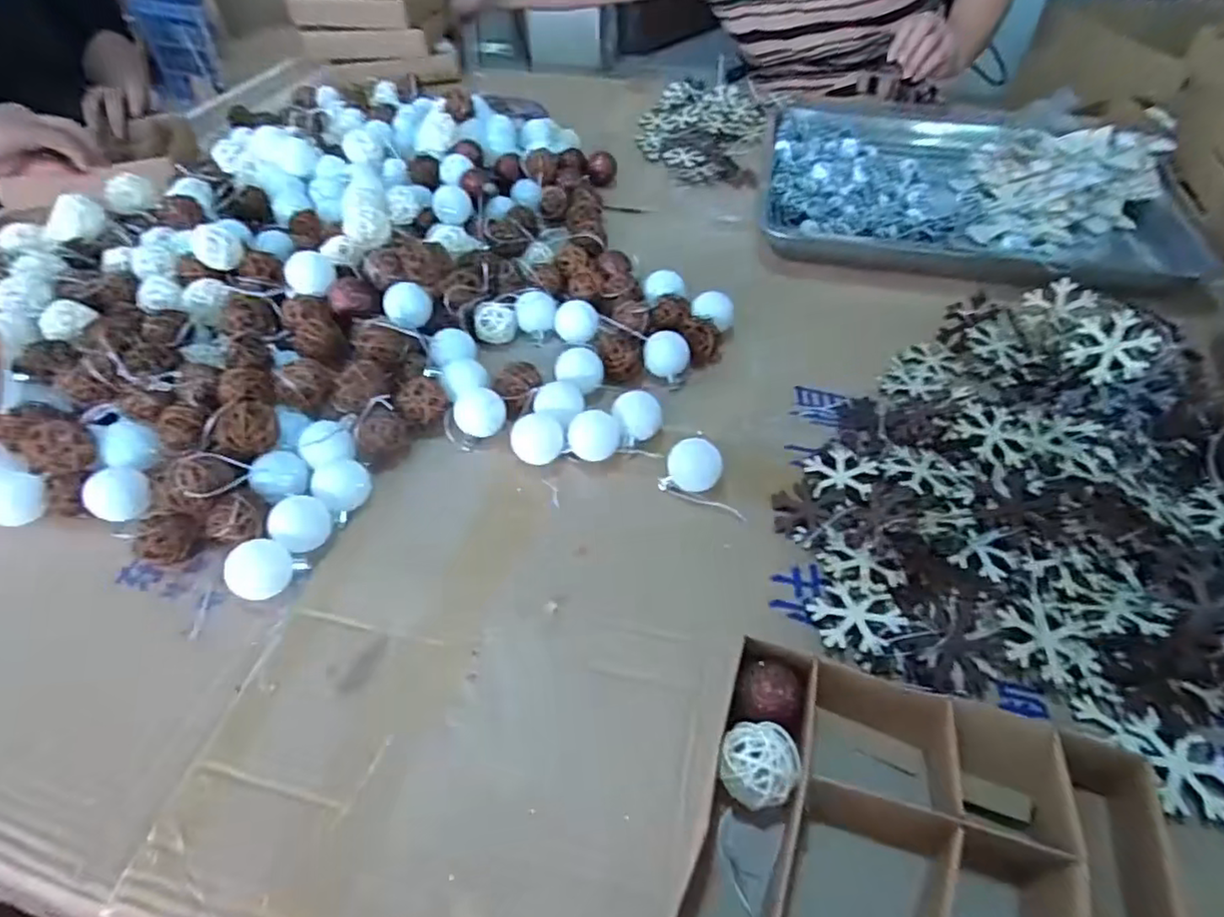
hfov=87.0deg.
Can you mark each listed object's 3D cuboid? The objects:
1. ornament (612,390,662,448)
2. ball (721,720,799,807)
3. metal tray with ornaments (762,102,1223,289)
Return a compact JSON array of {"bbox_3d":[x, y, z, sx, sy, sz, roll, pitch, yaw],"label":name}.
[{"bbox_3d":[0.019,-0.028,0.504,0.037,0.036,0.033,5,49,1],"label":"ornament"},{"bbox_3d":[0.075,0.160,0.335,0.037,0.036,0.038,1,49,-2],"label":"ball"},{"bbox_3d":[0.395,-0.308,0.717,0.441,0.069,0.355,12,50,7],"label":"metal tray with ornaments"}]

